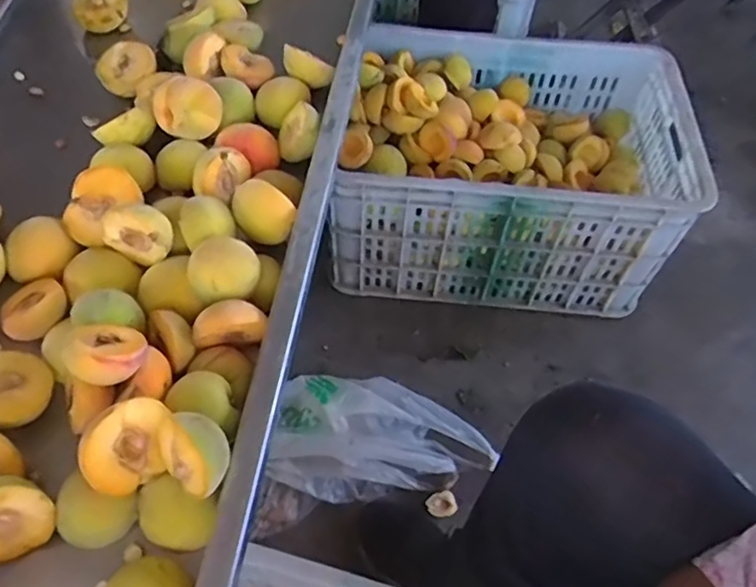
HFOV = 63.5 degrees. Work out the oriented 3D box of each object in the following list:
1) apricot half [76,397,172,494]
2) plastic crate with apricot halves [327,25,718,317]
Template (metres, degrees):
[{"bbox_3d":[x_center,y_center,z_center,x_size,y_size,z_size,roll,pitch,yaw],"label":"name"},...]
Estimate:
[{"bbox_3d":[-0.171,0.100,0.409,0.055,0.059,0.025,-6,8,-37],"label":"apricot half"},{"bbox_3d":[0.217,-0.221,1.033,0.509,0.290,0.438,11,56,4],"label":"plastic crate with apricot halves"}]

